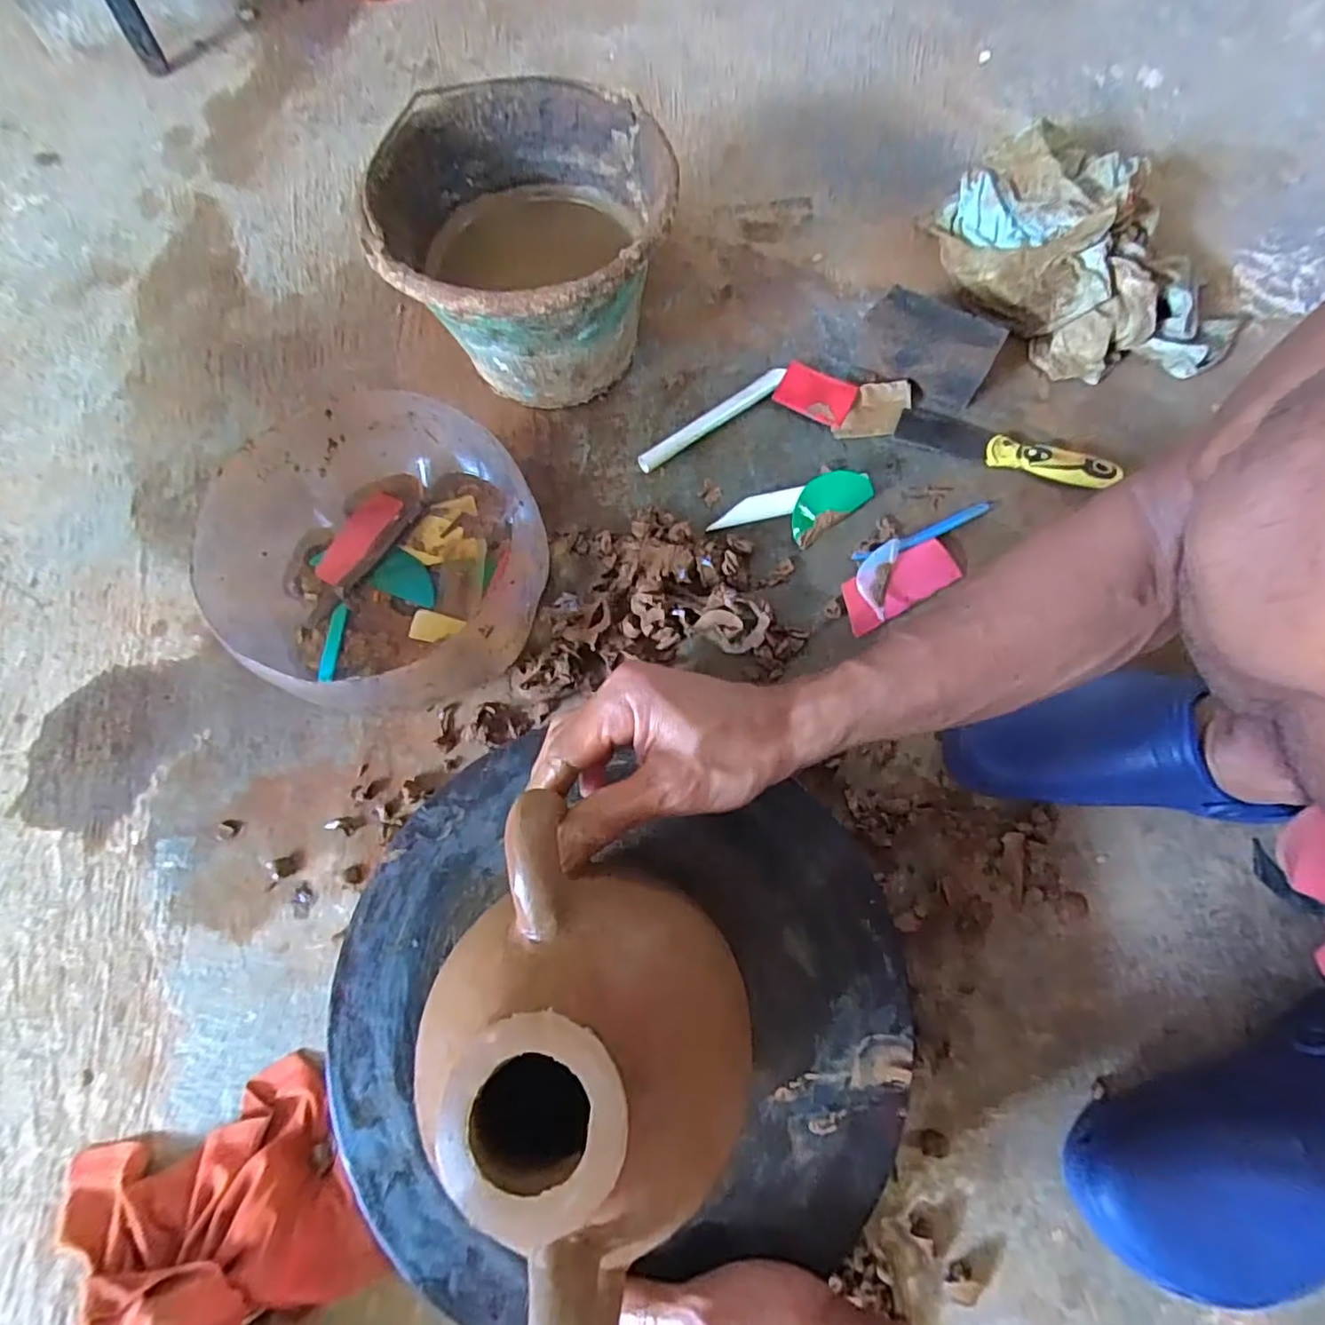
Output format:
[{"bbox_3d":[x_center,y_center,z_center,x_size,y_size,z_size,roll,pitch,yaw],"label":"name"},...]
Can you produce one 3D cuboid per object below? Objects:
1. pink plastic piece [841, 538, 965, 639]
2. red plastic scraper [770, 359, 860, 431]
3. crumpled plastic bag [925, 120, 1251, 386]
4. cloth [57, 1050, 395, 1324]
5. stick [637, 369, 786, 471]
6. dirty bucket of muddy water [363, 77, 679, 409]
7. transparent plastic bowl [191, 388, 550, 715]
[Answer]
[{"bbox_3d":[0.207,-0.070,0.548,0.107,0.012,0.044,-28,72,-7],"label":"pink plastic piece"},{"bbox_3d":[0.151,-0.264,0.619,0.071,0.017,0.048,29,74,12],"label":"red plastic scraper"},{"bbox_3d":[0.411,-0.397,0.608,0.178,0.079,0.298,-34,72,-8],"label":"crumpled plastic bag"},{"bbox_3d":[-0.264,0.407,0.374,0.186,0.085,0.278,-31,72,-8],"label":"cloth"},{"bbox_3d":[0.050,-0.232,0.600,0.165,0.016,0.015,-35,73,-9],"label":"stick"},{"bbox_3d":[-0.116,-0.361,0.590,0.243,0.181,0.261,-1,71,3],"label":"dirty bucket of muddy water"},{"bbox_3d":[-0.217,-0.083,0.521,0.252,0.127,0.234,-1,70,2],"label":"transparent plastic bowl"}]

